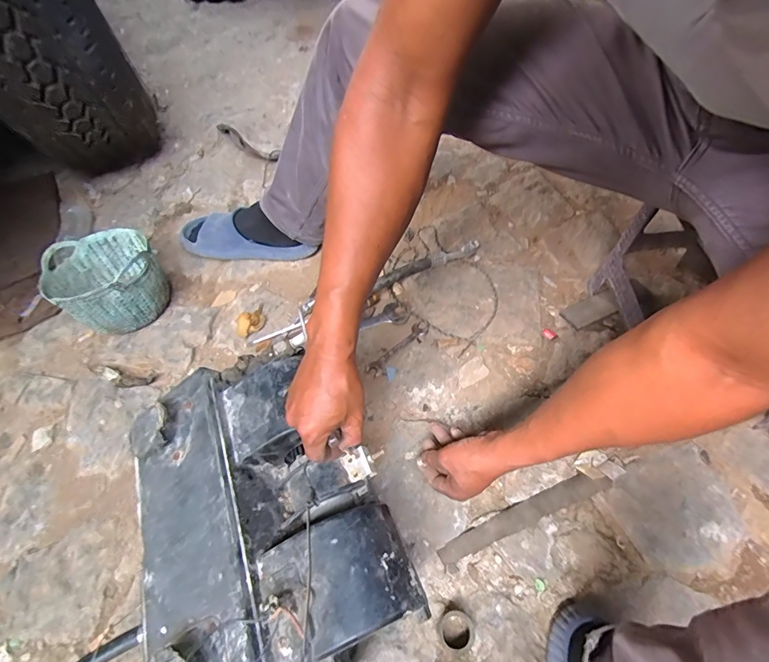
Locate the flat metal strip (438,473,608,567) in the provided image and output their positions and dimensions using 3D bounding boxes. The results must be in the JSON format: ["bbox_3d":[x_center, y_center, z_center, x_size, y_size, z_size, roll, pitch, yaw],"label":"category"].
[{"bbox_3d":[0.194,0.254,0.552,0.254,0.011,0.031,-21,58,-10],"label":"flat metal strip"}]

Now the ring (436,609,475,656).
[{"bbox_3d":[0.086,0.363,0.479,0.044,0.020,0.043,-2,57,3],"label":"ring"}]

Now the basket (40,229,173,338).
[{"bbox_3d":[-0.519,-0.094,0.763,0.173,0.132,0.173,-38,62,-19],"label":"basket"}]

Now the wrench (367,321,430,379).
[{"bbox_3d":[0.025,0.032,0.733,0.135,0.009,0.030,-40,63,-20],"label":"wrench"}]

